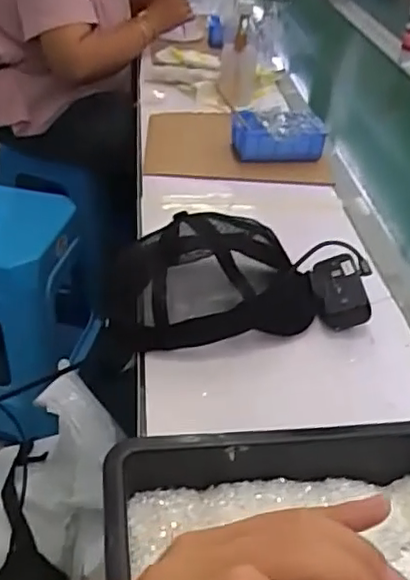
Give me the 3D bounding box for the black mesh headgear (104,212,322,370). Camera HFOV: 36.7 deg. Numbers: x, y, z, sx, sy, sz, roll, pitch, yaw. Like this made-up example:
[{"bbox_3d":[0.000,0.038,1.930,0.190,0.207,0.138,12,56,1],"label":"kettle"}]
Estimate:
[{"bbox_3d":[0.006,-0.016,0.665,0.223,0.099,0.156,-4,37,-13],"label":"black mesh headgear"}]

